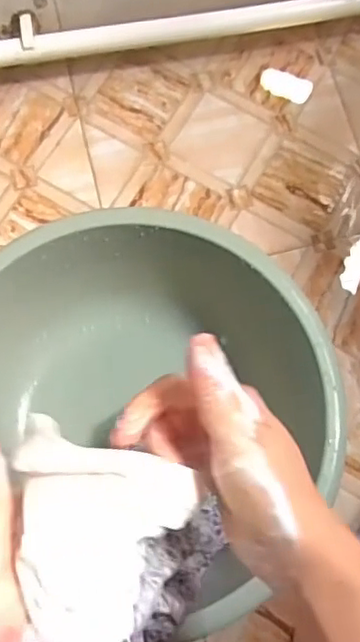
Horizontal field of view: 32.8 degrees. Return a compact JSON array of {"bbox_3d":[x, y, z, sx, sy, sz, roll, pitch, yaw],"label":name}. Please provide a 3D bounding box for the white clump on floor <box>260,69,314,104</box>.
[{"bbox_3d":[0.122,-0.271,0.701,0.059,0.004,0.032,20,76,4],"label":"white clump on floor"}]

